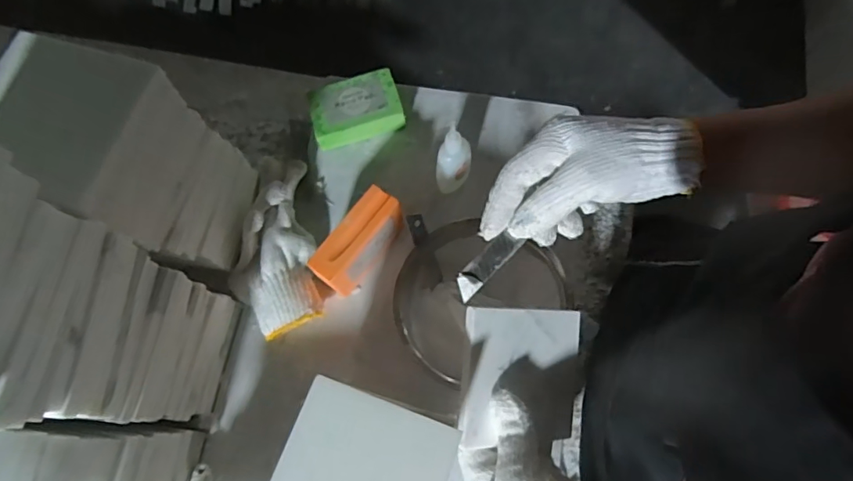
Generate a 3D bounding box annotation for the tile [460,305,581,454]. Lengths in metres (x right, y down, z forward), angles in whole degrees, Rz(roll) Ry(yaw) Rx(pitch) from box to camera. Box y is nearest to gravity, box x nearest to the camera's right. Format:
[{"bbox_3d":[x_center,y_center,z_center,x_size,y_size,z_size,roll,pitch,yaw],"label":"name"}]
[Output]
[{"bbox_3d":[0.073,0.099,0.372,0.099,0.005,0.096,6,87,-25],"label":"tile"}]

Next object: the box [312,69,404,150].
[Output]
[{"bbox_3d":[-0.075,-0.139,0.526,0.092,0.032,0.062,-14,68,-5],"label":"box"}]

